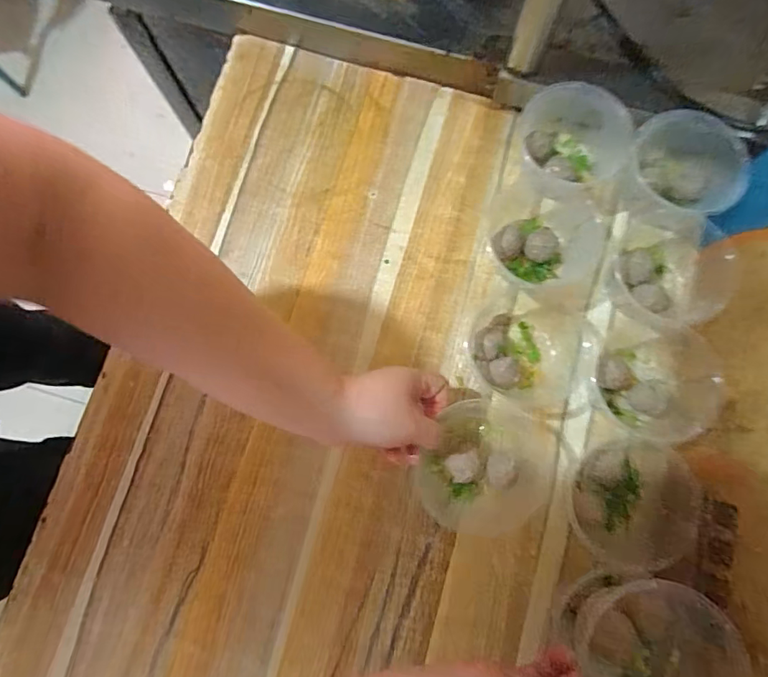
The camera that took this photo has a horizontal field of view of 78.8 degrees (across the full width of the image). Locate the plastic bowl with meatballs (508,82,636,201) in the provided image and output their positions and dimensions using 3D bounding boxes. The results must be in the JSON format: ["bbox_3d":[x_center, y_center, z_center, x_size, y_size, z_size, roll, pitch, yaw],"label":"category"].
[{"bbox_3d":[0.190,-0.195,0.487,0.118,0.064,0.091,26,80,5],"label":"plastic bowl with meatballs"}]

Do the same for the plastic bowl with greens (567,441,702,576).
[{"bbox_3d":[0.225,0.150,0.429,0.100,0.043,0.115,16,80,4],"label":"plastic bowl with greens"}]

